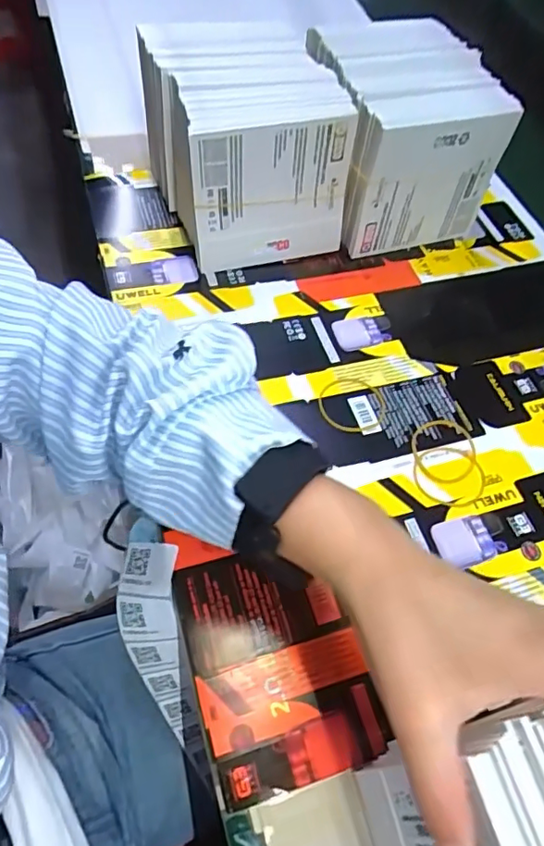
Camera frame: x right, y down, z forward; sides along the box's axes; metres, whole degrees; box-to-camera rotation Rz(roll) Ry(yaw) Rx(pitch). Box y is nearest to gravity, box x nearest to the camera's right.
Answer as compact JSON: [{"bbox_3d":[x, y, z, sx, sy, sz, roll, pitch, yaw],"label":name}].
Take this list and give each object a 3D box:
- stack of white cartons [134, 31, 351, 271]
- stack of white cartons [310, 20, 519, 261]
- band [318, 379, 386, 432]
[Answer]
[{"bbox_3d":[-0.024,-0.217,0.445,0.129,0.117,0.158,-16,60,-15],"label":"stack of white cartons"},{"bbox_3d":[0.103,-0.249,0.477,0.130,0.118,0.159,-12,59,-12],"label":"stack of white cartons"},{"bbox_3d":[0.057,-0.013,0.390,0.047,0.004,0.043,-7,58,-10],"label":"band"}]

